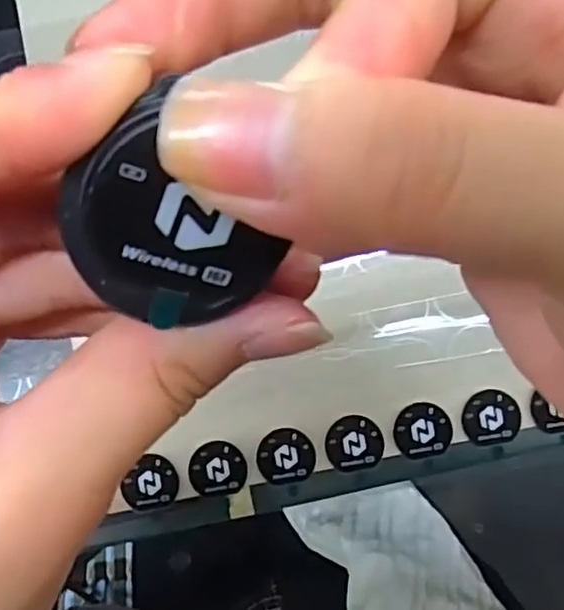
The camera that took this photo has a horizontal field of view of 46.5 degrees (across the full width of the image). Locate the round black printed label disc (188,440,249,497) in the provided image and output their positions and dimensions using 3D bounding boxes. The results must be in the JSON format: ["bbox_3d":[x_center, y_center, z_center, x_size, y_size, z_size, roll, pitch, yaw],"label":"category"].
[{"bbox_3d":[-0.027,0.068,0.273,0.023,0.004,0.022,0,81,2],"label":"round black printed label disc"}]

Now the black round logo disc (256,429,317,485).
[{"bbox_3d":[0.002,0.064,0.275,0.024,0.004,0.023,0,81,2],"label":"black round logo disc"}]

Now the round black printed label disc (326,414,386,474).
[{"bbox_3d":[0.031,0.058,0.275,0.023,0.005,0.023,0,81,2],"label":"round black printed label disc"}]

